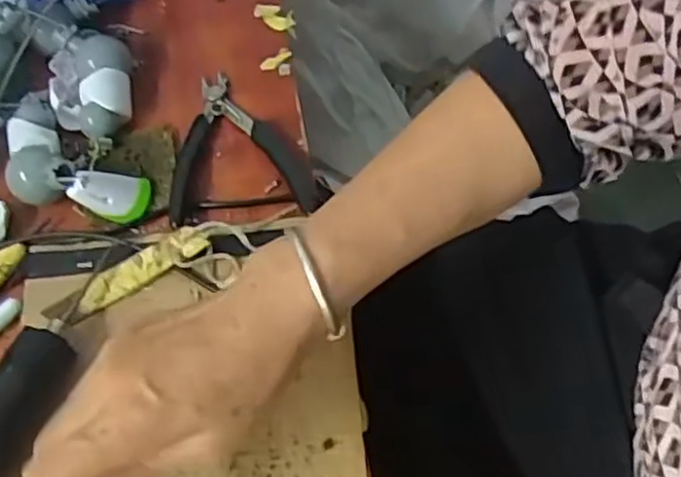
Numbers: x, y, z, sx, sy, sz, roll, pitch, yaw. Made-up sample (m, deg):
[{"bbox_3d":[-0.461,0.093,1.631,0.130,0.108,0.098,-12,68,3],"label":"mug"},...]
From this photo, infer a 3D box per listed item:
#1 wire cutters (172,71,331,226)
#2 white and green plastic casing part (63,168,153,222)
[{"bbox_3d":[-0.062,-0.061,0.456,0.093,0.014,0.106,-9,63,-1],"label":"wire cutters"},{"bbox_3d":[-0.138,-0.025,0.431,0.045,0.009,0.028,13,102,-30],"label":"white and green plastic casing part"}]

